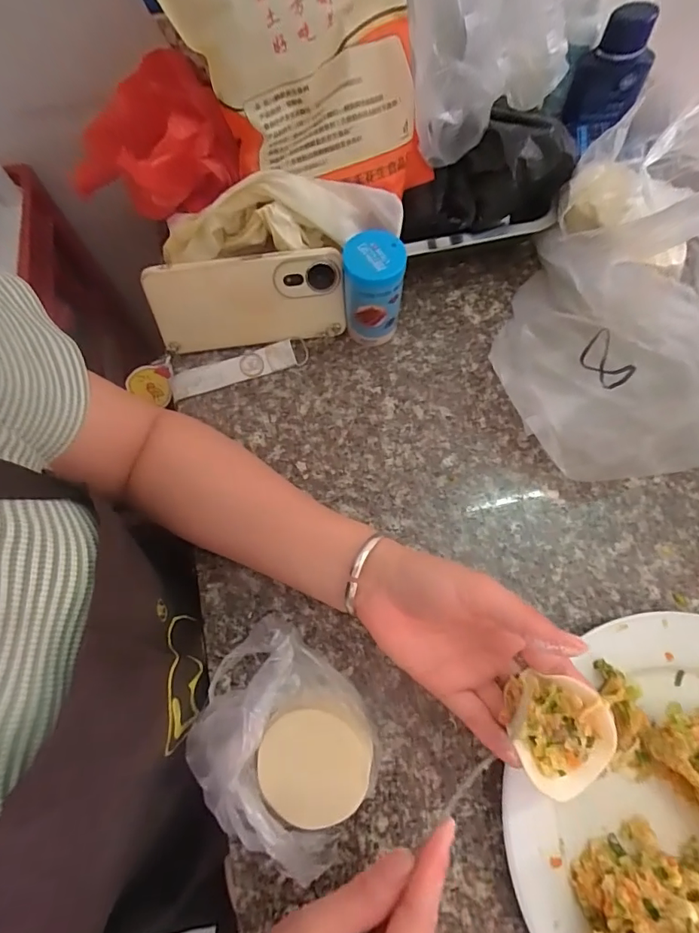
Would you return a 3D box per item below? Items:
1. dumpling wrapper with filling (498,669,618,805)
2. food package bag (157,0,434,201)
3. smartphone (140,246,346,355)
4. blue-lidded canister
[{"bbox_3d":[0.119,0.149,0.266,0.052,0.022,0.061,-25,71,-7],"label":"dumpling wrapper with filling"},{"bbox_3d":[-0.043,-0.317,0.355,0.185,0.226,0.059,-13,39,4],"label":"food package bag"},{"bbox_3d":[-0.087,-0.140,0.412,0.162,0.078,0.006,-6,48,0],"label":"smartphone"},{"bbox_3d":[0.021,-0.147,0.407,0.047,0.092,0.044,-3,70,-1],"label":"blue-lidded canister"}]

